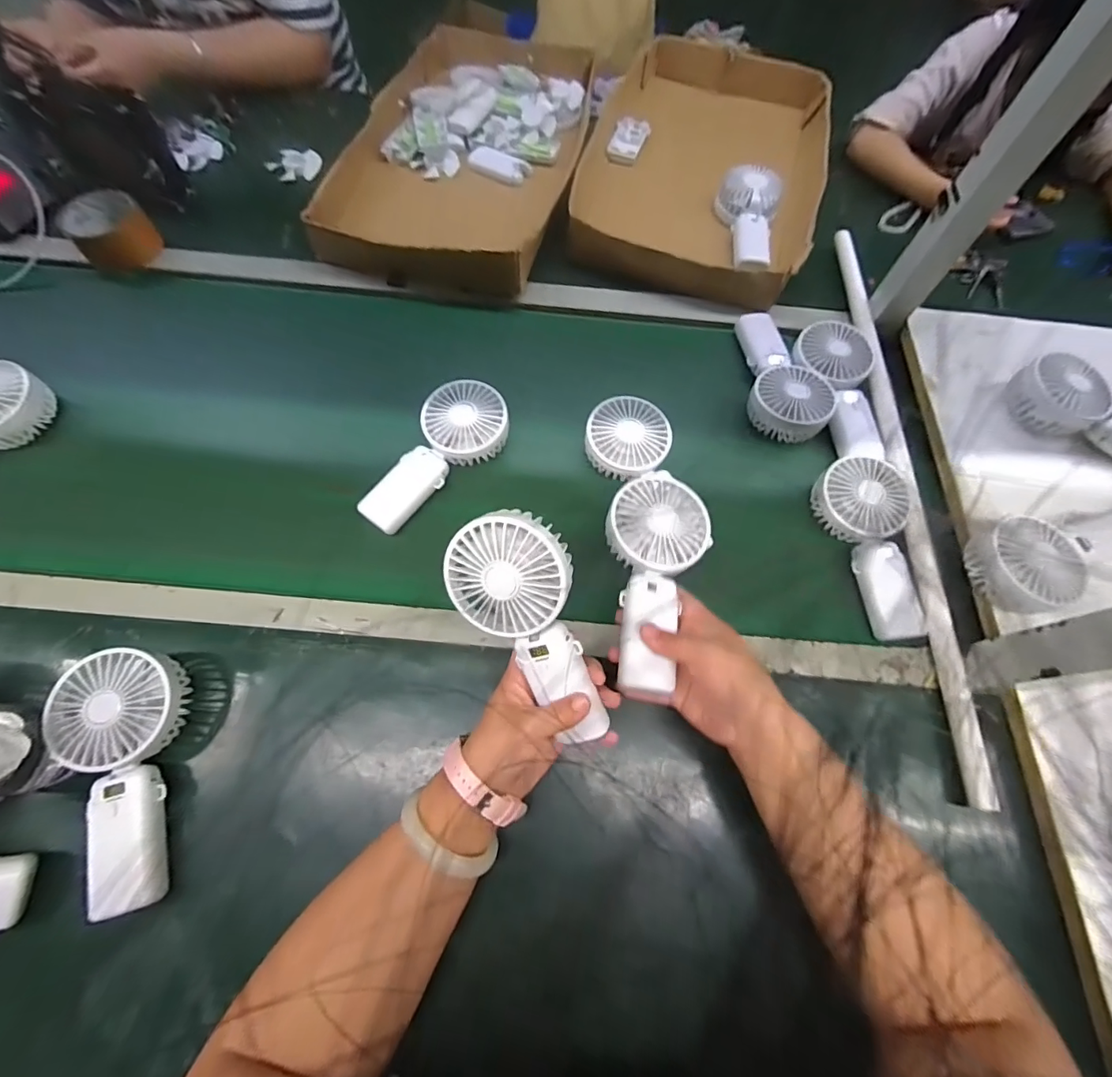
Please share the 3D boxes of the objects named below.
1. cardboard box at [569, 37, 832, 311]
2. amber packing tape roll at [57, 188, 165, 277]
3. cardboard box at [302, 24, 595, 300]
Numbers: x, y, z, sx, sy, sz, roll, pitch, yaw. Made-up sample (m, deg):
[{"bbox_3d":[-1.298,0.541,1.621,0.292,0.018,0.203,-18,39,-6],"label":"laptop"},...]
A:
[{"bbox_3d":[0.224,-0.559,0.736,0.323,0.062,0.513,20,67,6],"label":"cardboard box"},{"bbox_3d":[-0.551,-0.384,0.615,0.086,0.059,0.079,-36,73,-16],"label":"amber packing tape roll"},{"bbox_3d":[-0.126,-0.574,0.723,0.313,0.064,0.524,11,67,2],"label":"cardboard box"}]

